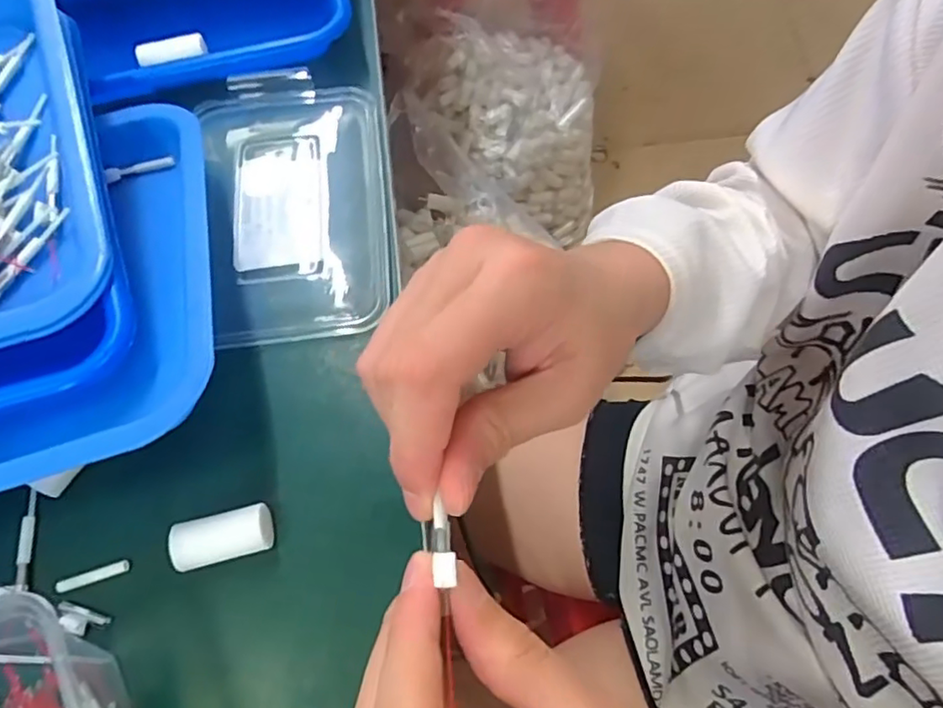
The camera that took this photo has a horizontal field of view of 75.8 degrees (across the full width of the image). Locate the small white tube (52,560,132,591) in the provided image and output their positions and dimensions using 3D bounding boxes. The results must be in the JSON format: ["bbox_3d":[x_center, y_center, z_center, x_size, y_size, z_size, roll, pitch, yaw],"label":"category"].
[{"bbox_3d":[-0.172,0.100,0.275,0.030,0.004,0.005,-19,67,-7],"label":"small white tube"}]

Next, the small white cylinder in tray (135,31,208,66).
[{"bbox_3d":[-0.191,-0.193,0.387,0.042,0.013,0.012,-20,67,-7],"label":"small white cylinder in tray"}]

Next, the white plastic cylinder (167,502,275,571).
[{"bbox_3d":[-0.112,0.083,0.275,0.043,0.018,0.020,-14,67,-5],"label":"white plastic cylinder"}]

